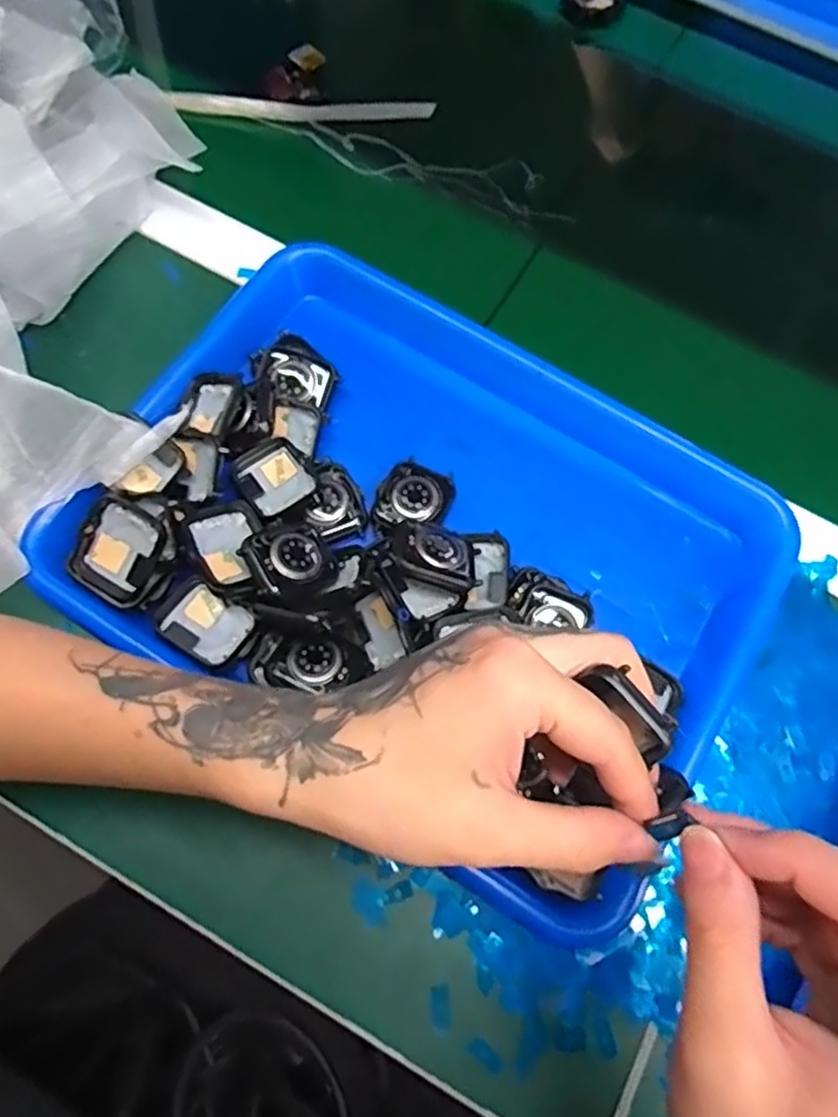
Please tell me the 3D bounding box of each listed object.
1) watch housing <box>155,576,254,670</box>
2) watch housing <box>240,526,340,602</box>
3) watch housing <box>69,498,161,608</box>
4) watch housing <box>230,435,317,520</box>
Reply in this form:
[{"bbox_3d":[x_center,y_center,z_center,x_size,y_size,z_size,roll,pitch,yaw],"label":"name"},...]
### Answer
[{"bbox_3d":[-0.103,0.033,0.332,0.043,0.013,0.032,32,72,8],"label":"watch housing"},{"bbox_3d":[-0.060,0.002,0.331,0.040,0.011,0.040,-29,88,-27],"label":"watch housing"},{"bbox_3d":[-0.144,-0.003,0.327,0.039,0.013,0.046,31,92,-3],"label":"watch housing"},{"bbox_3d":[-0.077,-0.043,0.359,0.035,0.013,0.035,-33,75,-14],"label":"watch housing"}]

